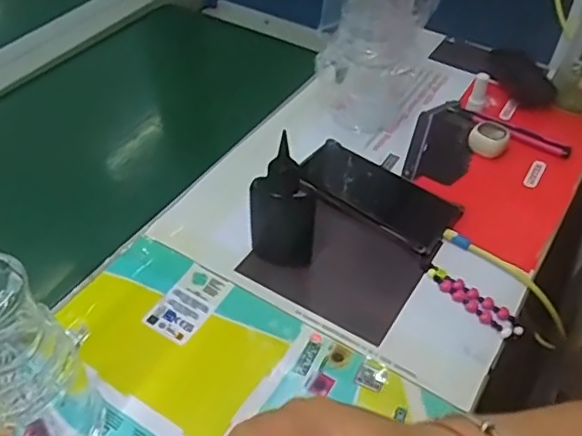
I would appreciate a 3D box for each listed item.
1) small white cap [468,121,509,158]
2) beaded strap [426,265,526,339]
[{"bbox_3d":[0.218,-0.089,0.661,0.039,0.032,0.036,1,46,-1],"label":"small white cap"},{"bbox_3d":[0.156,0.070,0.522,0.094,0.011,0.022,34,54,27],"label":"beaded strap"}]

